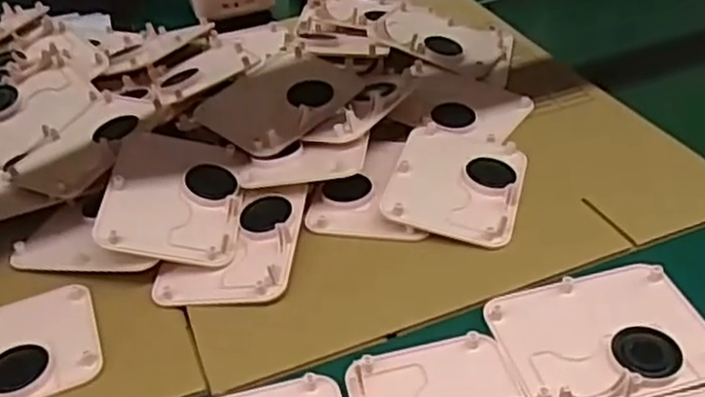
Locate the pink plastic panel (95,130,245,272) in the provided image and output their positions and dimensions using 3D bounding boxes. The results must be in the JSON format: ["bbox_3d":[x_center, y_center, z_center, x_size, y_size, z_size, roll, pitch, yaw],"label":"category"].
[{"bbox_3d":[-0.133,-0.004,0.545,0.093,0.013,0.119,11,45,-10],"label":"pink plastic panel"}]

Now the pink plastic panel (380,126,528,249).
[{"bbox_3d":[0.081,-0.014,0.566,0.096,0.017,0.120,9,41,15],"label":"pink plastic panel"}]

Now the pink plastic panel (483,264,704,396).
[{"bbox_3d":[0.154,0.082,0.447,0.124,0.008,0.094,-10,39,-8],"label":"pink plastic panel"}]

